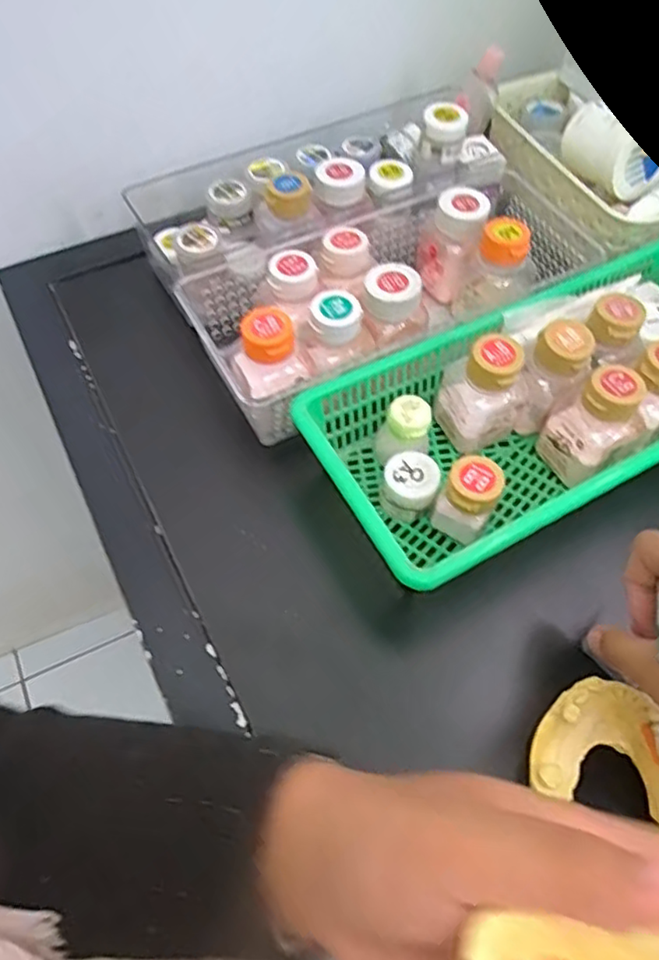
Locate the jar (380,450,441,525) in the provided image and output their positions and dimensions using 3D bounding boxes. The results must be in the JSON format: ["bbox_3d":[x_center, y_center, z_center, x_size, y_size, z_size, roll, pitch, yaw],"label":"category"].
[{"bbox_3d":[0.047,0.004,0.361,0.029,0.028,0.032,16,59,8],"label":"jar"}]

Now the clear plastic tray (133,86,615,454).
[{"bbox_3d":[0.027,-0.181,0.446,0.295,0.065,0.234,-26,63,-16],"label":"clear plastic tray"}]

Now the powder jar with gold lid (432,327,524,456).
[{"bbox_3d":[0.090,-0.054,0.368,0.042,0.067,0.043,-24,62,-15],"label":"powder jar with gold lid"}]

